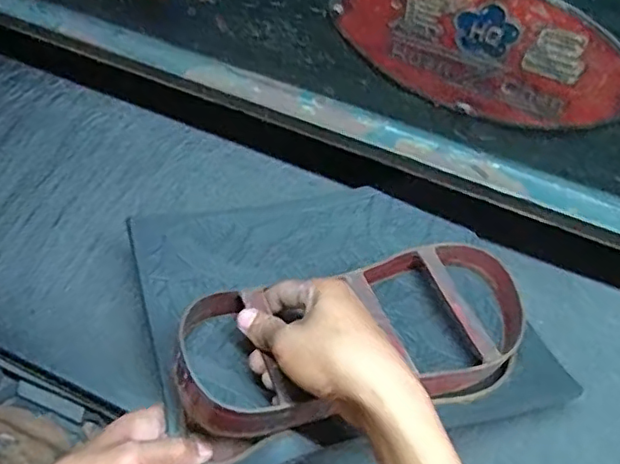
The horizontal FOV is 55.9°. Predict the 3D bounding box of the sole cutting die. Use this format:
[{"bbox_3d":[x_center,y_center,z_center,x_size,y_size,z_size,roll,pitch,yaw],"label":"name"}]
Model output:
[{"bbox_3d":[0.051,0.080,0.458,0.301,0.053,0.132,-15,61,-28],"label":"sole cutting die"}]

